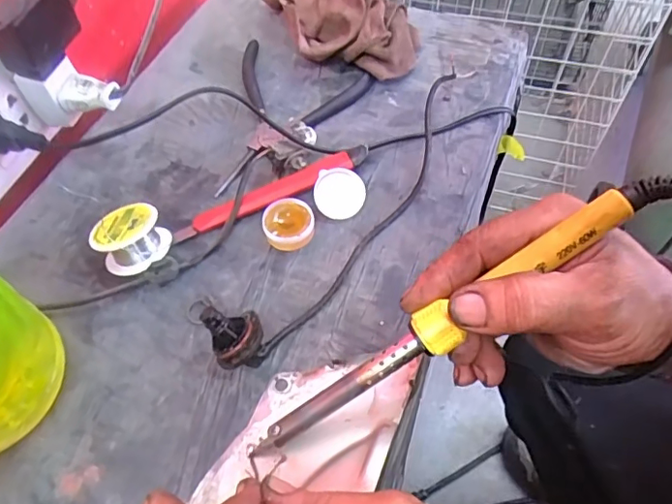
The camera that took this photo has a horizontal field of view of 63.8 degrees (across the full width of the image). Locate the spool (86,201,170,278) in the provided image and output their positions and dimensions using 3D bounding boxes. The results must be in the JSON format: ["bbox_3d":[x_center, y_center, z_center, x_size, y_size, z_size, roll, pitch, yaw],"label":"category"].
[{"bbox_3d":[-0.130,-0.008,0.345,0.042,0.027,0.039,-1,56,2],"label":"spool"}]

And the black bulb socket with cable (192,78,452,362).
[{"bbox_3d":[0.016,-0.035,0.354,0.062,0.031,0.271,37,65,24],"label":"black bulb socket with cable"}]

